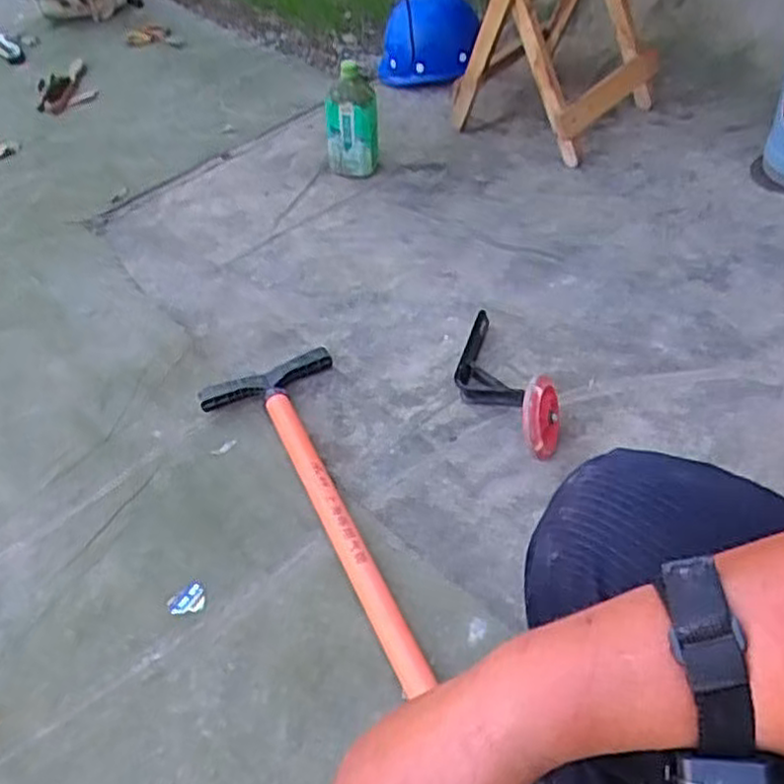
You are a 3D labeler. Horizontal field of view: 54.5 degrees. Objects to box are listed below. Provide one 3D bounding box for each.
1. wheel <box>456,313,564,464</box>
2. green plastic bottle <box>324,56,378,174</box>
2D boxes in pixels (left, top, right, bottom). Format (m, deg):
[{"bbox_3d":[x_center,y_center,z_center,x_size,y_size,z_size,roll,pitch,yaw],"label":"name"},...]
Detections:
[{"bbox_3d":[0.149,-0.024,1.038,0.101,0.098,0.255,-20,49,-13],"label":"wheel"},{"bbox_3d":[-0.081,-0.525,1.457,0.100,0.194,0.114,-7,47,2],"label":"green plastic bottle"}]

